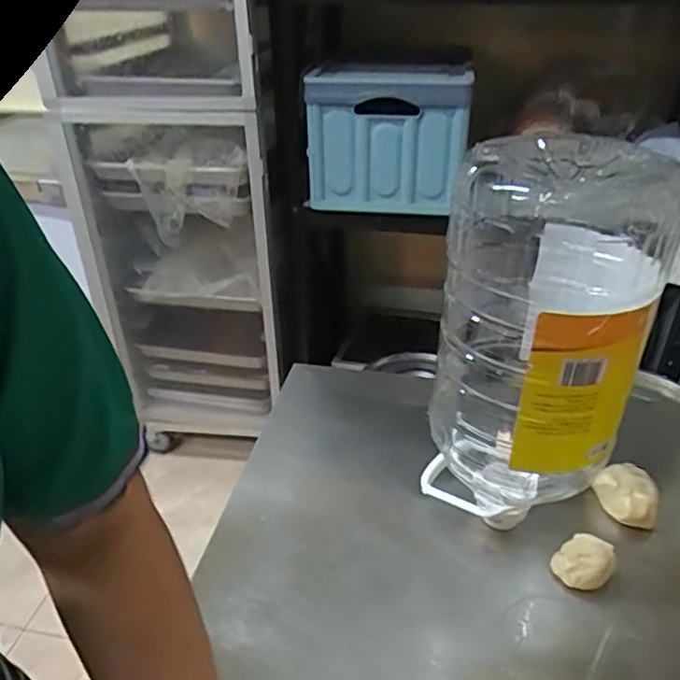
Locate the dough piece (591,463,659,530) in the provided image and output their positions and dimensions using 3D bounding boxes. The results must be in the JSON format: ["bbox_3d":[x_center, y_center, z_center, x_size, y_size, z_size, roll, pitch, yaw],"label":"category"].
[{"bbox_3d":[0.277,0.150,0.591,0.048,0.039,0.067,-18,36,-25],"label":"dough piece"}]

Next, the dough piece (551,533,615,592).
[{"bbox_3d":[0.210,0.194,0.535,0.042,0.038,0.049,-28,41,-36],"label":"dough piece"}]

